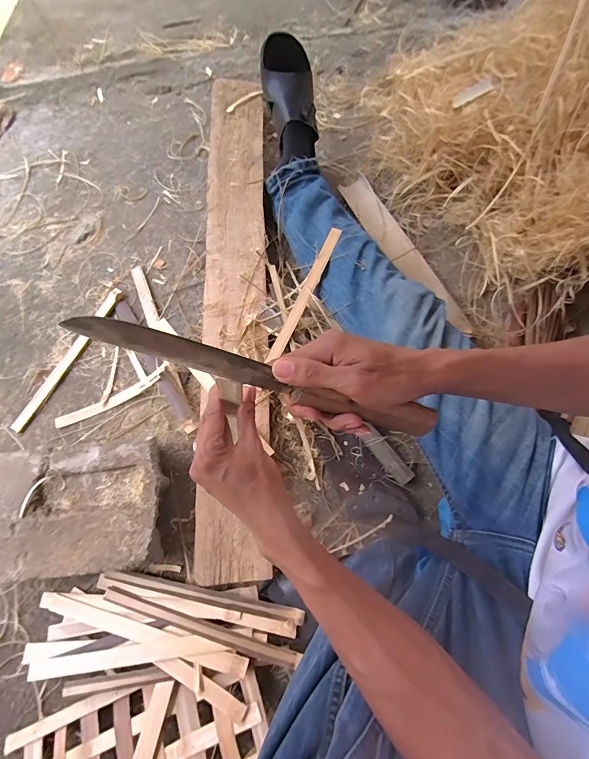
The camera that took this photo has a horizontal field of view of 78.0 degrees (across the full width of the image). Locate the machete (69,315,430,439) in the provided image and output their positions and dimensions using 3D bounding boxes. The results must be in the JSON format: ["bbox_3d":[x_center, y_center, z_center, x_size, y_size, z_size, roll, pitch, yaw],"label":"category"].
[{"bbox_3d":[-0.020,-0.003,0.301,0.303,0.030,0.023,17,72,-11],"label":"machete"}]

